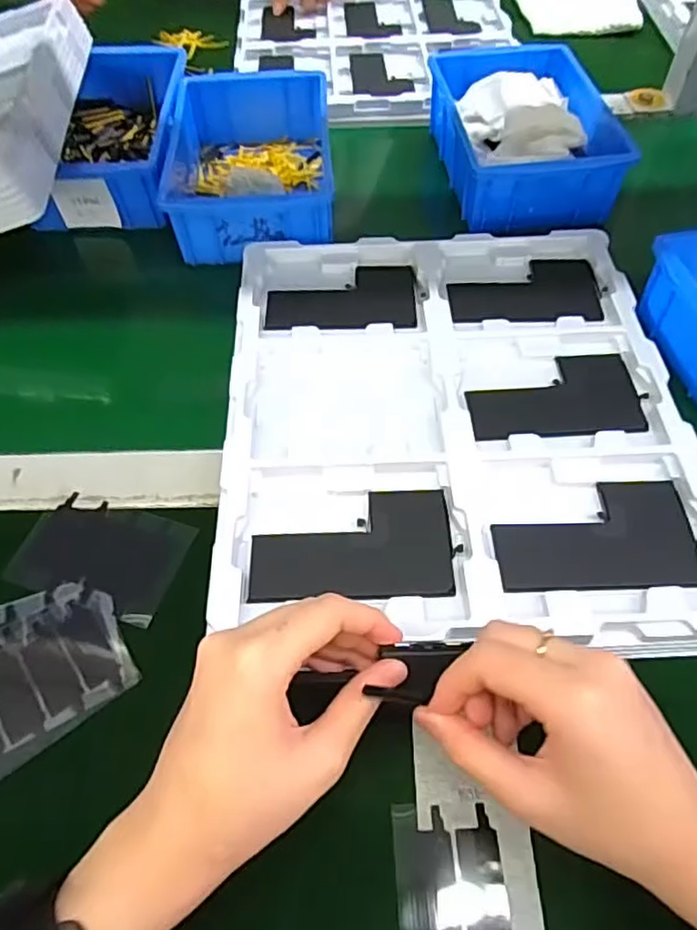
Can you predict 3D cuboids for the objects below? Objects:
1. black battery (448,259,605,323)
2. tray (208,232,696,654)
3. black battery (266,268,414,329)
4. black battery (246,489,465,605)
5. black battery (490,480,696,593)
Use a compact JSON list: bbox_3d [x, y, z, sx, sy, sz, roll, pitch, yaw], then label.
[{"bbox_3d":[0.127,-0.126,0.451,0.106,0.007,0.068,0,56,1],"label":"black battery"},{"bbox_3d":[0.064,-0.038,0.396,0.271,0.031,0.310,-2,56,0],"label":"tray"},{"bbox_3d":[-0.005,-0.122,0.451,0.106,0.005,0.066,-2,56,0],"label":"black battery"},{"bbox_3d":[0.002,0.043,0.336,0.107,0.005,0.062,-3,56,-1],"label":"black battery"},{"bbox_3d":[0.133,0.037,0.338,0.108,0.005,0.064,-2,56,0],"label":"black battery"}]

